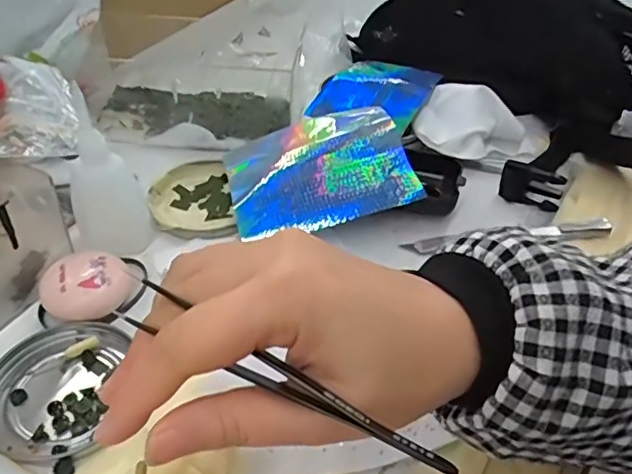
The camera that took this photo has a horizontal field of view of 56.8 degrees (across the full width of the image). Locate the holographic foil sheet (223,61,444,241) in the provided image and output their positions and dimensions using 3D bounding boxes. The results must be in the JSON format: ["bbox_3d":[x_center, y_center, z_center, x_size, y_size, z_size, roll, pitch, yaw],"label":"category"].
[{"bbox_3d":[0.012,-0.077,0.447,0.143,0.040,0.222,8,43,8],"label":"holographic foil sheet"}]

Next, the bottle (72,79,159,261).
[{"bbox_3d":[-0.129,-0.035,0.353,0.040,0.100,0.033,19,45,18],"label":"bottle"}]

